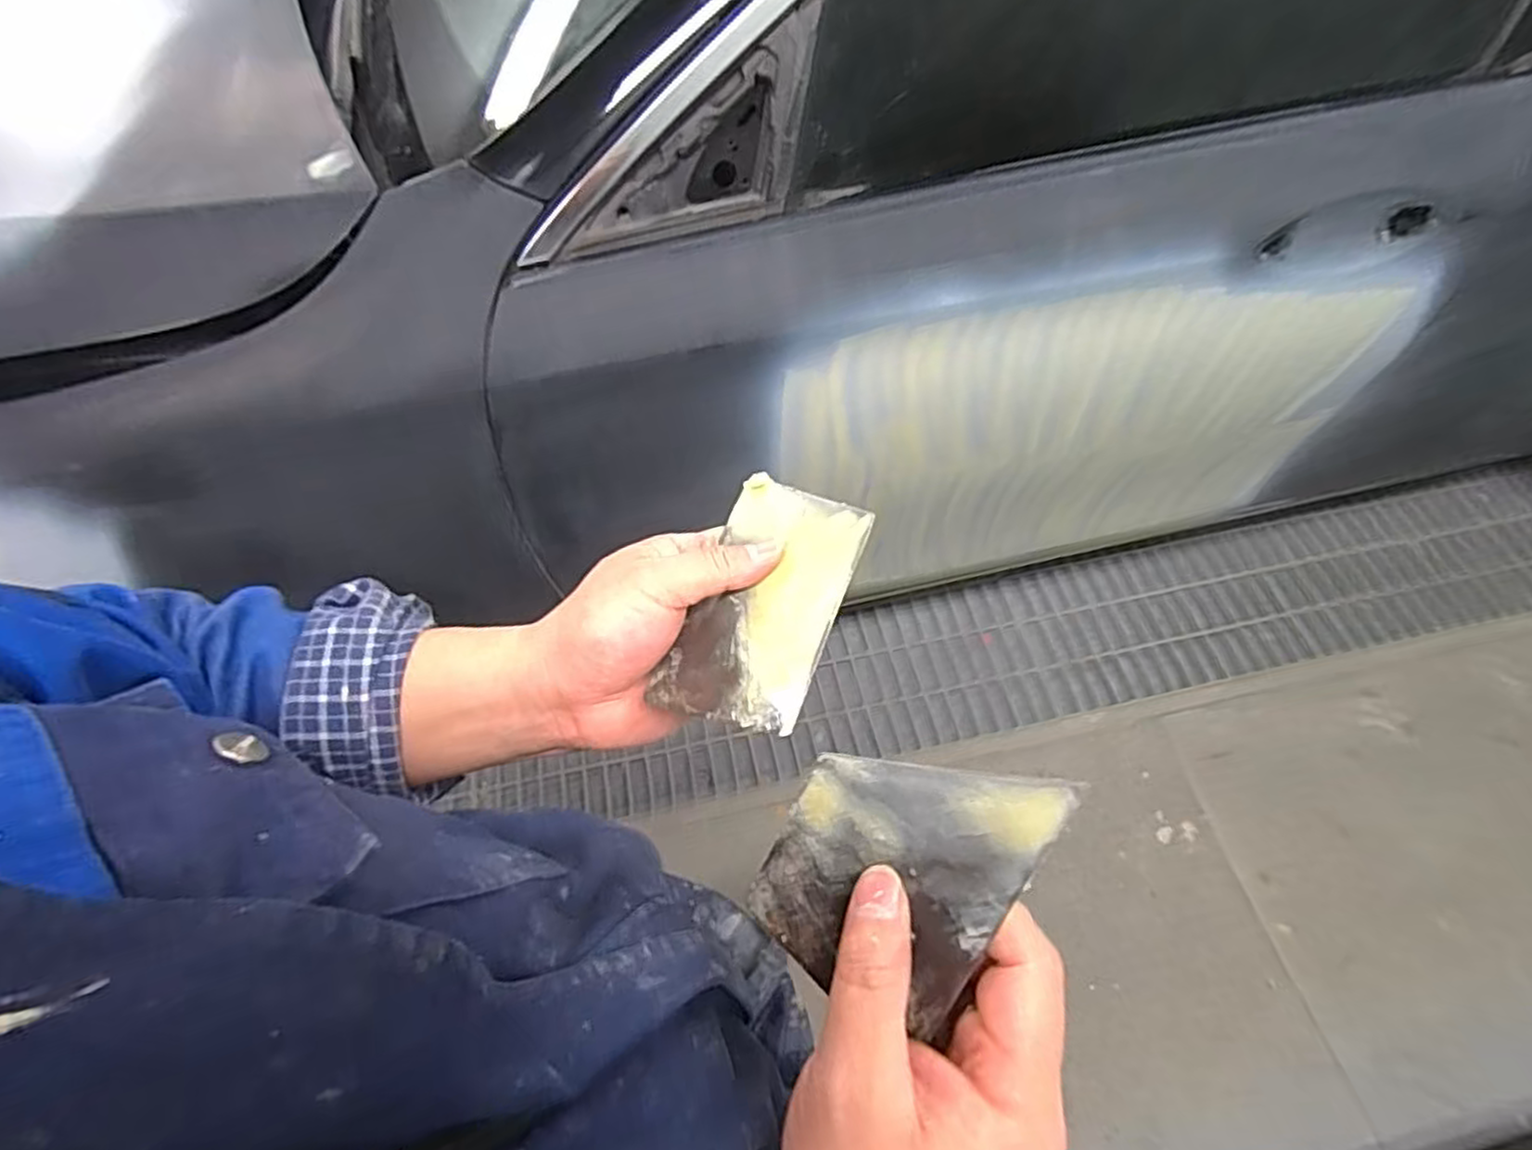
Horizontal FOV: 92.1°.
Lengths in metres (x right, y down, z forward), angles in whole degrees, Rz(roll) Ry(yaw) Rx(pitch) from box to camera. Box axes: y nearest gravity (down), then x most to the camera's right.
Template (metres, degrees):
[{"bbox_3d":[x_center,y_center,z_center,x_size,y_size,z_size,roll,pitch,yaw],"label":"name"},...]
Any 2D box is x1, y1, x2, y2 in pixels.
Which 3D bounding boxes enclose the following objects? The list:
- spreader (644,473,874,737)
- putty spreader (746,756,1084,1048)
[{"bbox_3d":[0.000,0.008,0.317,0.072,0.004,0.116,7,61,32],"label":"spreader"},{"bbox_3d":[0.039,0.090,0.231,0.074,0.004,0.100,33,106,35],"label":"putty spreader"}]

